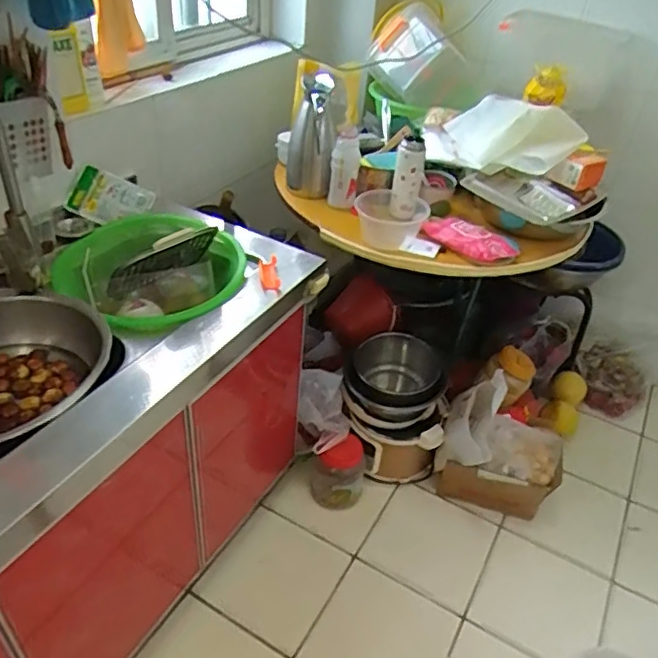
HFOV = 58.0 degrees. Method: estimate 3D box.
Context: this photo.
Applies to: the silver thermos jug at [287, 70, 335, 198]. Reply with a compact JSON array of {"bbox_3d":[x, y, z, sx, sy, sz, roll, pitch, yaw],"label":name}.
[{"bbox_3d":[-0.041,-0.441,1.397,0.096,0.254,0.112,-1,39,-9],"label":"silver thermos jug"}]

